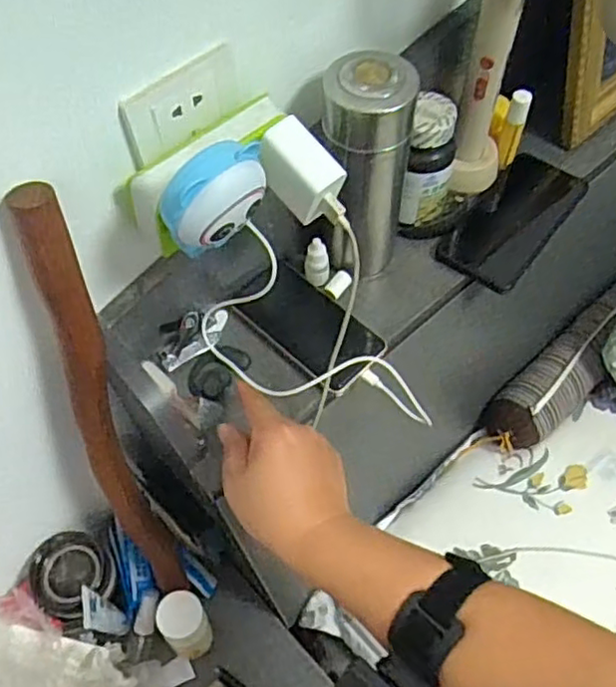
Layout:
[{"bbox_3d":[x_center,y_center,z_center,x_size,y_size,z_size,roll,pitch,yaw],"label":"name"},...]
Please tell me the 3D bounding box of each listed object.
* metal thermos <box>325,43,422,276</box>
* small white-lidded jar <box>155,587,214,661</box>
[{"bbox_3d":[0.047,-0.141,0.550,0.069,0.192,0.056,4,59,3],"label":"metal thermos"},{"bbox_3d":[-0.124,0.289,0.686,0.044,0.117,0.047,0,59,0],"label":"small white-lidded jar"}]

